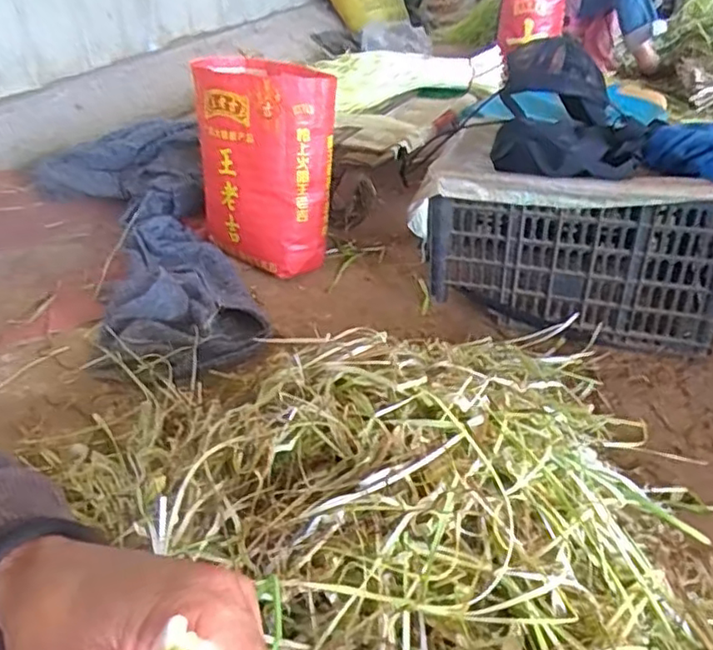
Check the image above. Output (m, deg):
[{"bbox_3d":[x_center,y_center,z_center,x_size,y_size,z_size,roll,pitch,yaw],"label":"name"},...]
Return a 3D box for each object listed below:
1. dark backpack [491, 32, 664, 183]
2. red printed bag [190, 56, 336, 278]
[{"bbox_3d":[0.362,-0.367,1.082,0.230,0.154,0.276,8,35,13],"label":"dark backpack"},{"bbox_3d":[-0.190,-0.317,1.335,0.182,0.381,0.266,-27,42,-33],"label":"red printed bag"}]

